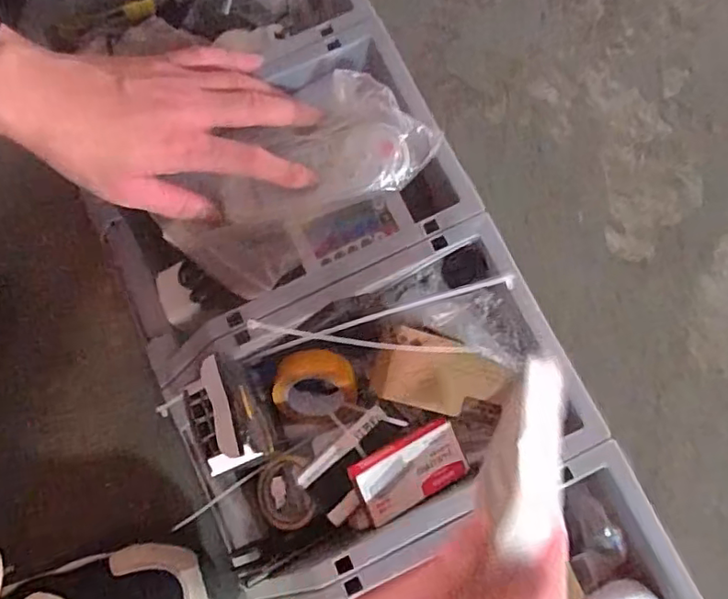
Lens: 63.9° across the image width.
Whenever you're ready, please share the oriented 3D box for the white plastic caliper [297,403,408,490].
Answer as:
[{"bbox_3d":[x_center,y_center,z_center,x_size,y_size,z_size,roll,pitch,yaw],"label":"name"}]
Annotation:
[{"bbox_3d":[-0.013,0.088,0.369,0.074,0.006,0.032,-35,80,-7],"label":"white plastic caliper"}]

